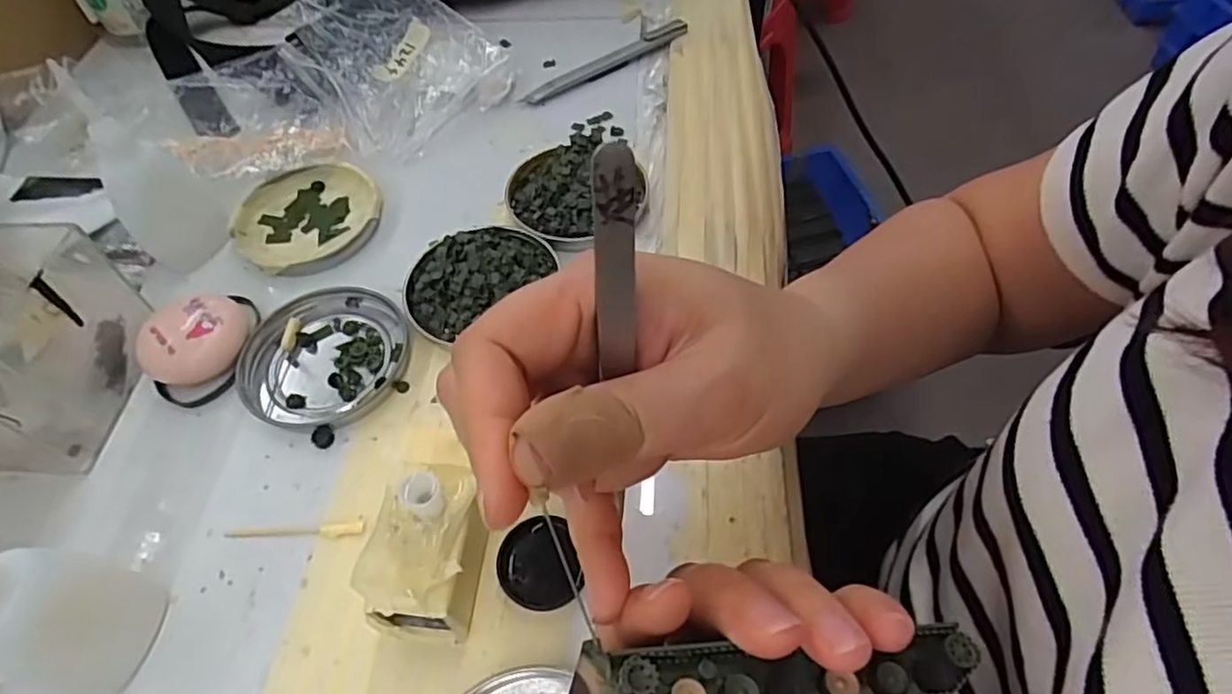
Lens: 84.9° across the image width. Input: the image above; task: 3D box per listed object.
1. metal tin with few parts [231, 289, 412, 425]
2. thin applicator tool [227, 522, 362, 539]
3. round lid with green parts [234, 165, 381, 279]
[{"bbox_3d":[-0.141,0.002,0.329,0.074,0.010,0.073,-1,55,2],"label":"metal tin with few parts"},{"bbox_3d":[-0.134,0.076,0.281,0.058,0.004,0.006,-2,55,2],"label":"thin applicator tool"},{"bbox_3d":[-0.175,-0.073,0.383,0.079,0.012,0.078,-1,55,2],"label":"round lid with green parts"}]

